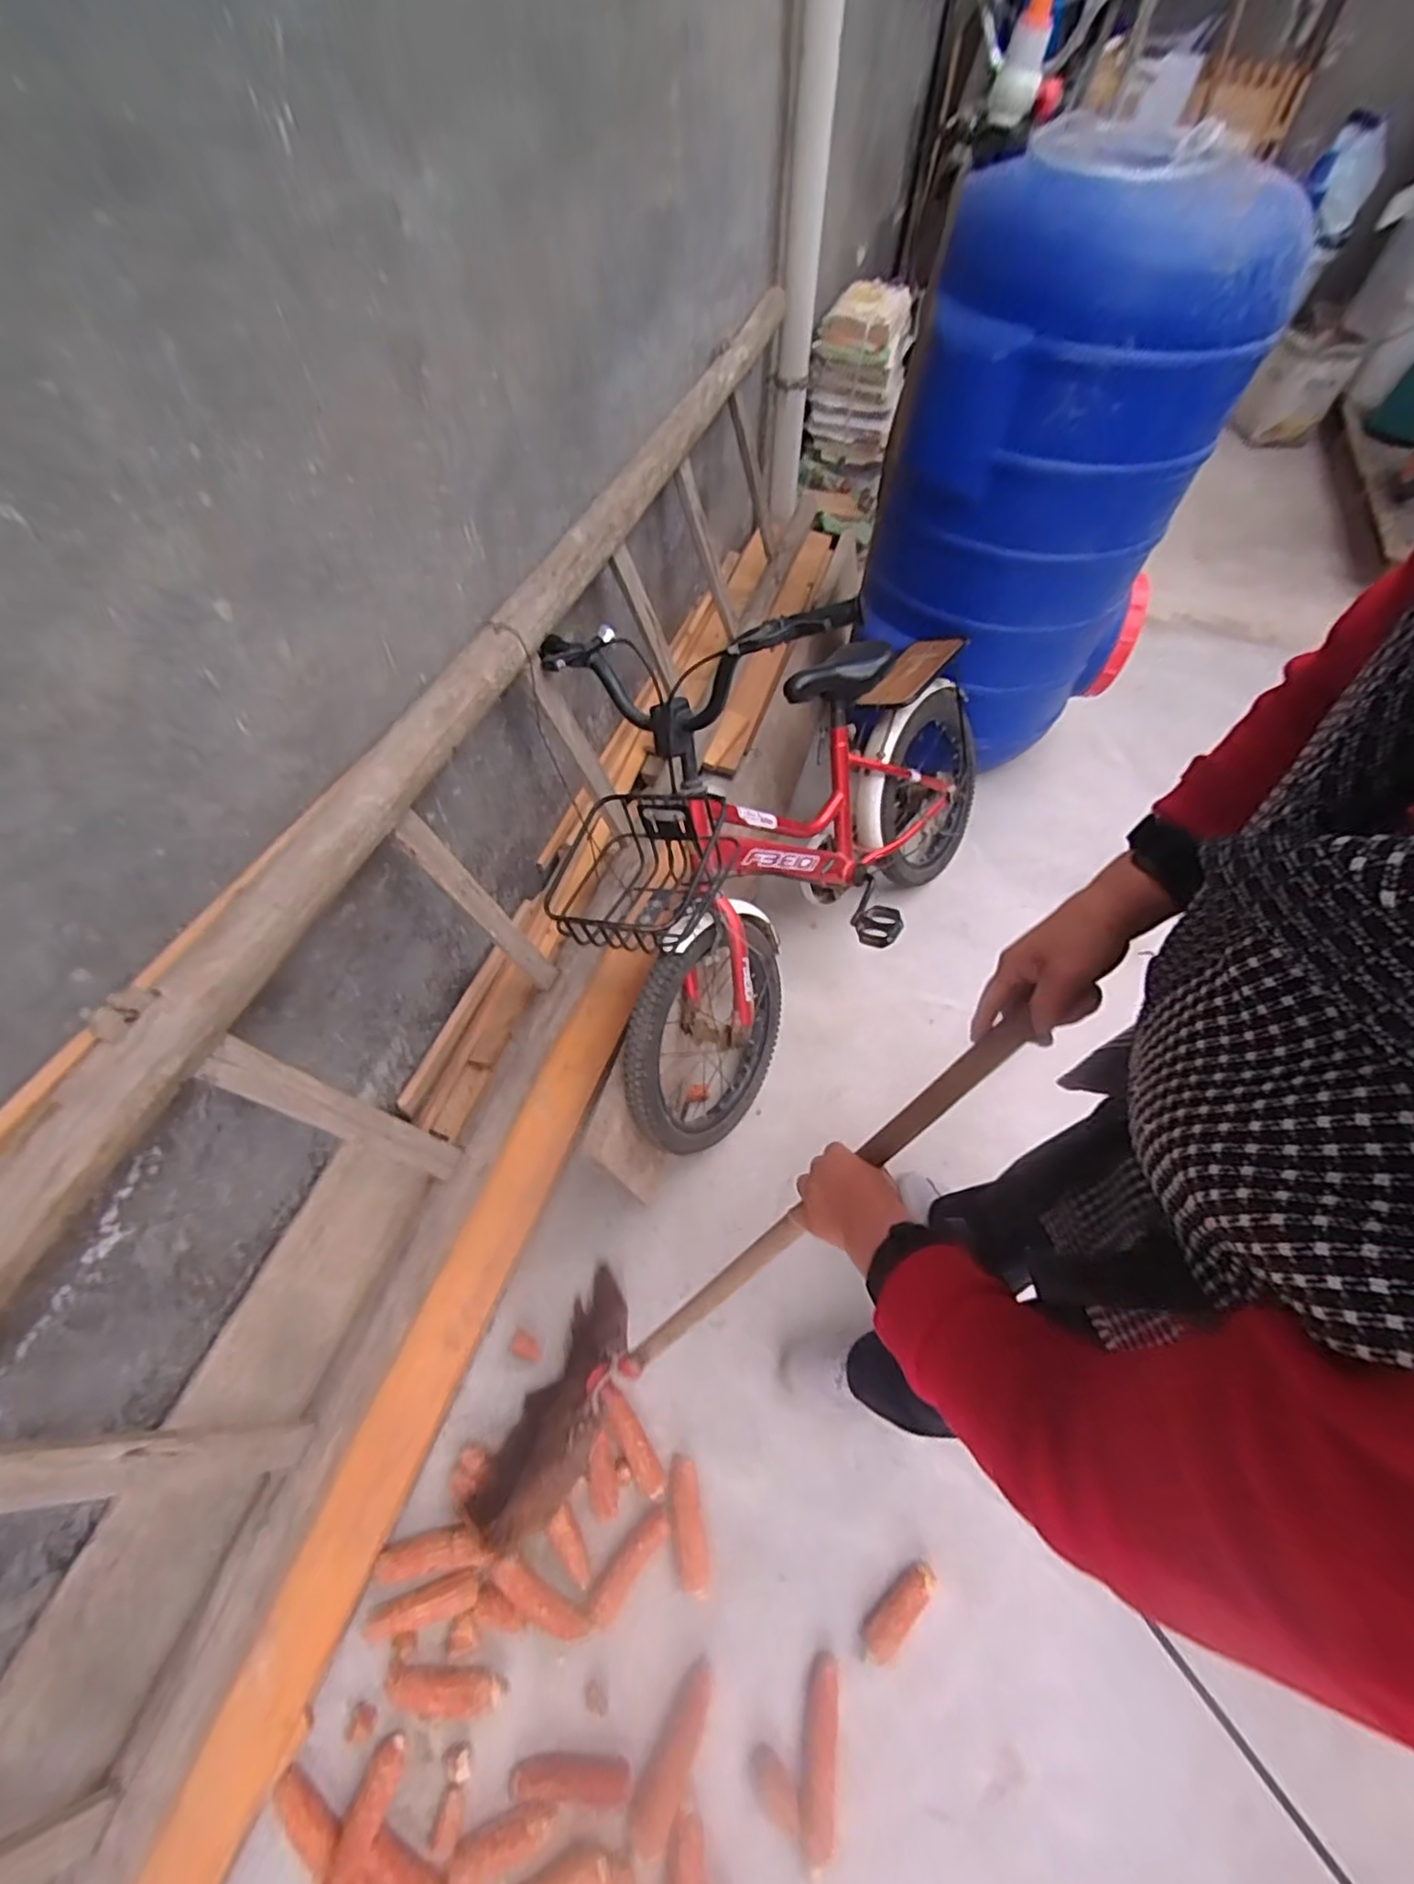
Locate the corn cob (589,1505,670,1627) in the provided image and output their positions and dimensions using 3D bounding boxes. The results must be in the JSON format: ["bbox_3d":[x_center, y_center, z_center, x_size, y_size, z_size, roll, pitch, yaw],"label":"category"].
[{"bbox_3d":[-0.101,0.818,0.887,0.038,0.028,0.136,36,64,19],"label":"corn cob"}]

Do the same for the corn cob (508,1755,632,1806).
[{"bbox_3d":[-0.155,0.958,0.776,0.132,0.031,0.032,8,58,-5],"label":"corn cob"}]

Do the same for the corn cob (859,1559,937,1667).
[{"bbox_3d":[0.242,0.843,0.848,0.126,0.040,0.042,-36,65,-21],"label":"corn cob"}]

